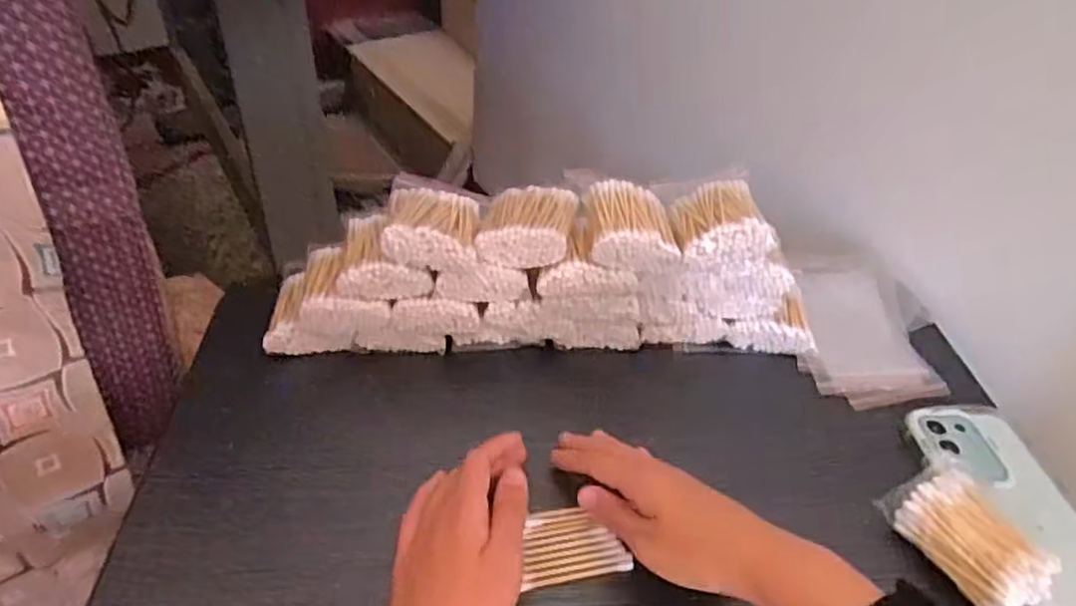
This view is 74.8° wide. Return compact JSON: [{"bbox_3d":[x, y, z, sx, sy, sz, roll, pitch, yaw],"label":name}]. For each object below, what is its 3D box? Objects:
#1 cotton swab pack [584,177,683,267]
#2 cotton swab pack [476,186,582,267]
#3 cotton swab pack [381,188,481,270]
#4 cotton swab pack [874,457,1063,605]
[{"bbox_3d":[0.066,-0.056,0.496,0.060,0.028,0.067,1,41,-4],"label":"cotton swab pack"},{"bbox_3d":[-0.007,-0.058,0.509,0.063,0.030,0.070,9,41,6],"label":"cotton swab pack"},{"bbox_3d":[-0.074,-0.054,0.503,0.063,0.027,0.068,2,41,-3],"label":"cotton swab pack"},{"bbox_3d":[0.258,0.141,0.403,0.056,0.021,0.110,-11,43,-18],"label":"cotton swab pack"}]

